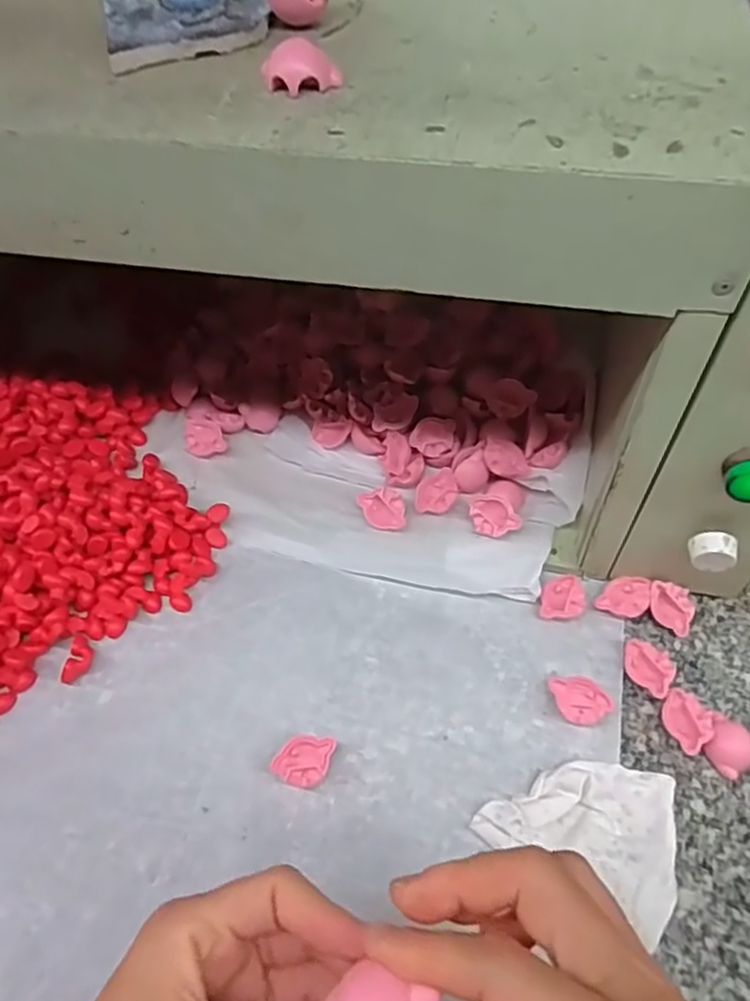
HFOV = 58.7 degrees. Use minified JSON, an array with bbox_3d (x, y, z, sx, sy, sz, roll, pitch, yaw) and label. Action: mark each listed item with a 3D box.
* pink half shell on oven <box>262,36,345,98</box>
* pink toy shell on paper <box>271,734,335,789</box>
[{"bbox_3d":[-0.030,-0.180,0.278,0.028,0.015,0.020,15,57,13],"label":"pink half shell on oven"},{"bbox_3d":[-0.043,0.154,0.396,0.033,0.011,0.029,12,57,11],"label":"pink toy shell on paper"}]

